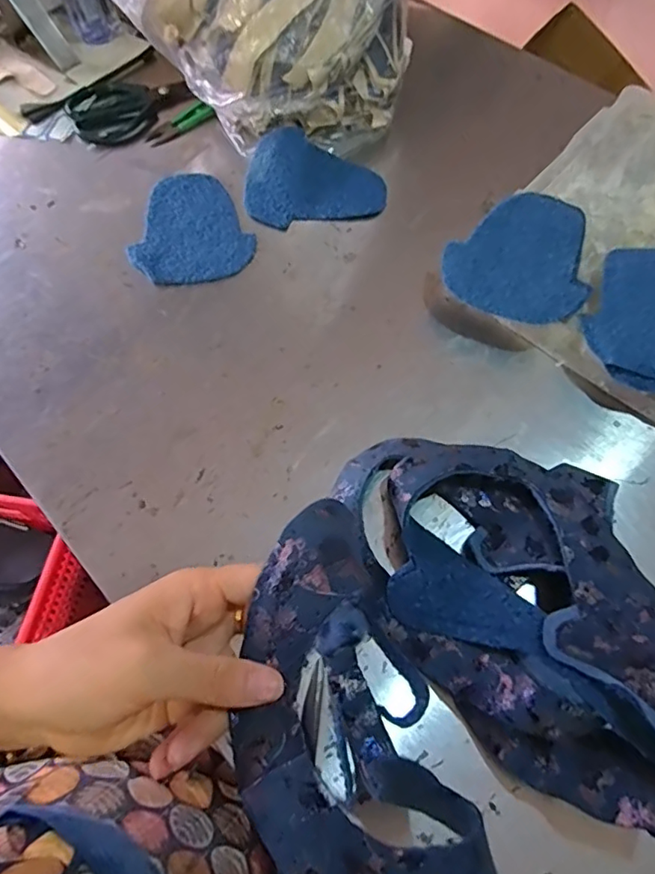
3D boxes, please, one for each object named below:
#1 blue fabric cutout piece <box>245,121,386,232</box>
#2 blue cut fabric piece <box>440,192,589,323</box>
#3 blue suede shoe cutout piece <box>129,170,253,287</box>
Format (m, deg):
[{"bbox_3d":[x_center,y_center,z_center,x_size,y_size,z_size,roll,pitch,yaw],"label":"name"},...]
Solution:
[{"bbox_3d":[-0.014,-0.286,0.588,0.150,0.025,0.113,-1,64,1],"label":"blue fabric cutout piece"},{"bbox_3d":[0.178,-0.177,0.509,0.128,0.011,0.155,8,64,5],"label":"blue cut fabric piece"},{"bbox_3d":[-0.154,-0.223,0.575,0.121,0.004,0.158,-25,66,-11],"label":"blue suede shoe cutout piece"}]

